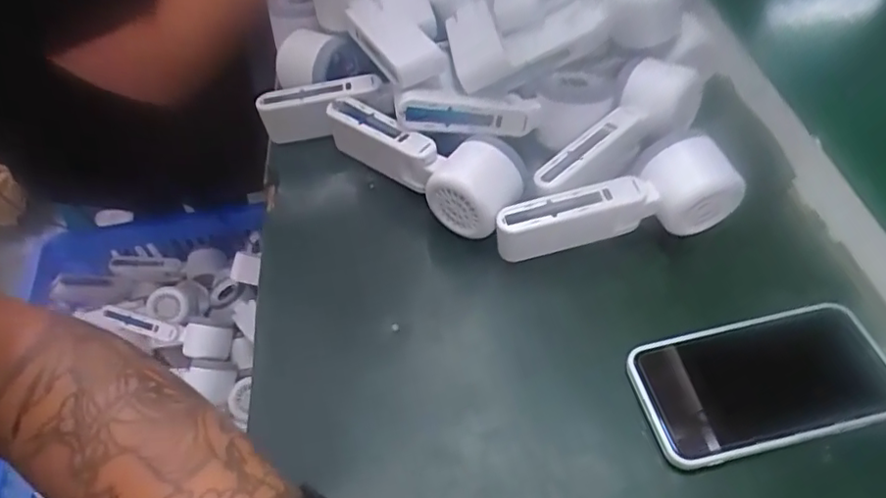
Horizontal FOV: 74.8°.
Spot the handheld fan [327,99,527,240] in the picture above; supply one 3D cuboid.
[{"bbox_3d":[-0.013,-0.068,0.439,0.162,0.061,0.061,36,63,26],"label":"handheld fan"}]

